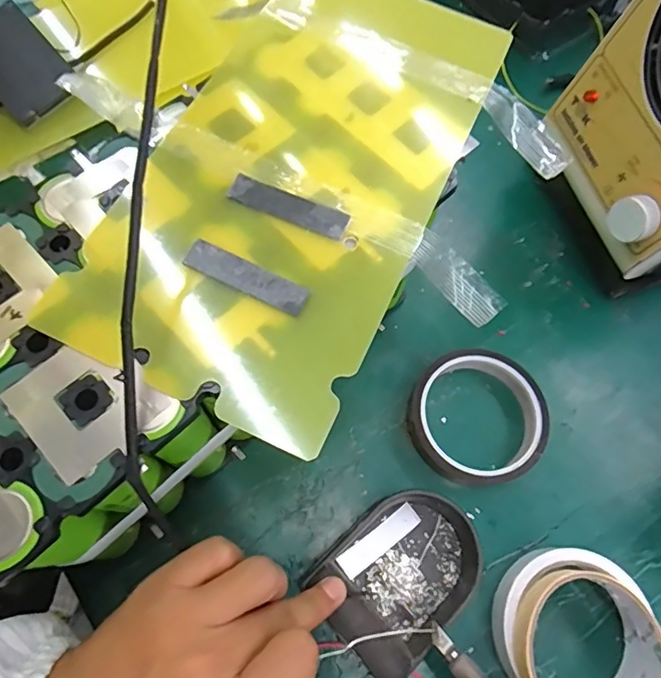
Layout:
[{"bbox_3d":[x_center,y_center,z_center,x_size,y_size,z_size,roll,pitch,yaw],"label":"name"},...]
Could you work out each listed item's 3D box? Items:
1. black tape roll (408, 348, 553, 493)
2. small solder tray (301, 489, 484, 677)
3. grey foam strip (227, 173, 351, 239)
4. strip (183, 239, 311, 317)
[{"bbox_3d":[0.102,0.054,0.355,0.090,0.022,0.090,1,69,-2],"label":"black tape roll"},{"bbox_3d":[0.046,0.140,0.307,0.099,0.036,0.076,-35,73,-14],"label":"small solder tray"},{"bbox_3d":[-0.020,-0.065,0.250,0.059,0.004,0.016,21,70,5],"label":"grey foam strip"},{"bbox_3d":[-0.038,-0.029,0.234,0.059,0.004,0.015,25,70,7],"label":"strip"}]

